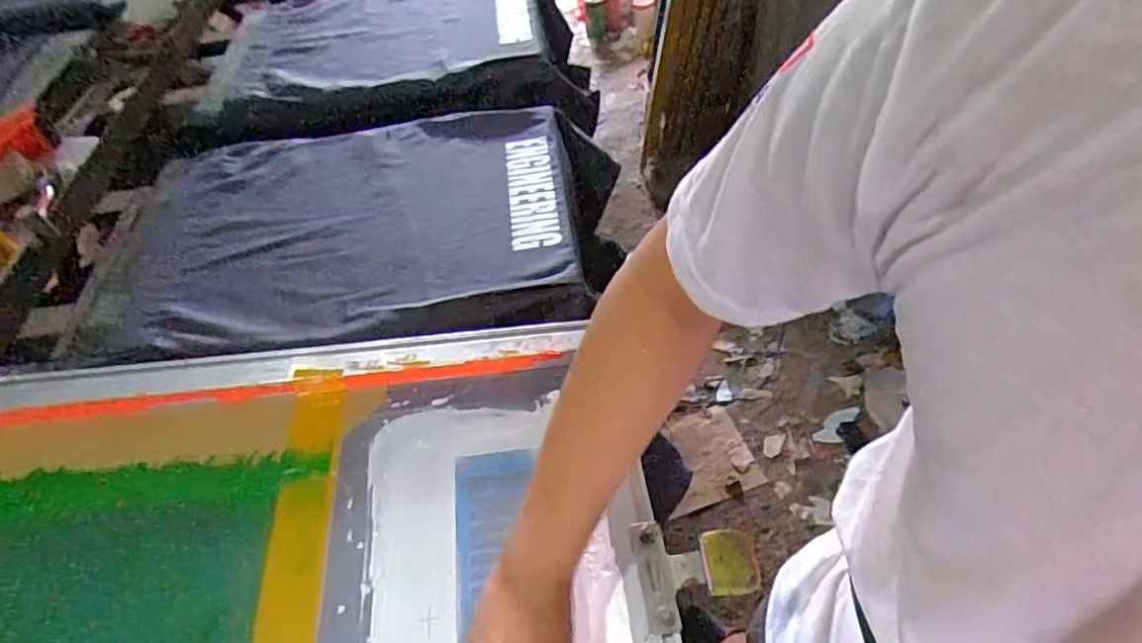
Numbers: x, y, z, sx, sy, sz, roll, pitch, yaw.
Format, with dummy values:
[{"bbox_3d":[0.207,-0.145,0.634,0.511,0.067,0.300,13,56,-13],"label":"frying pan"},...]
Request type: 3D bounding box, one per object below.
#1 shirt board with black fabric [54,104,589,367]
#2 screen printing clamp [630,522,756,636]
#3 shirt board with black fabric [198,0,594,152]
[{"bbox_3d":[-0.304,-0.132,0.844,0.630,0.041,0.432,-6,48,0],"label":"shirt board with black fabric"},{"bbox_3d":[0.096,0.188,0.480,0.088,0.026,0.079,-9,48,-3],"label":"screen printing clamp"},{"bbox_3d":[-0.349,-0.529,1.223,0.687,0.121,0.478,-18,55,-8],"label":"shirt board with black fabric"}]

